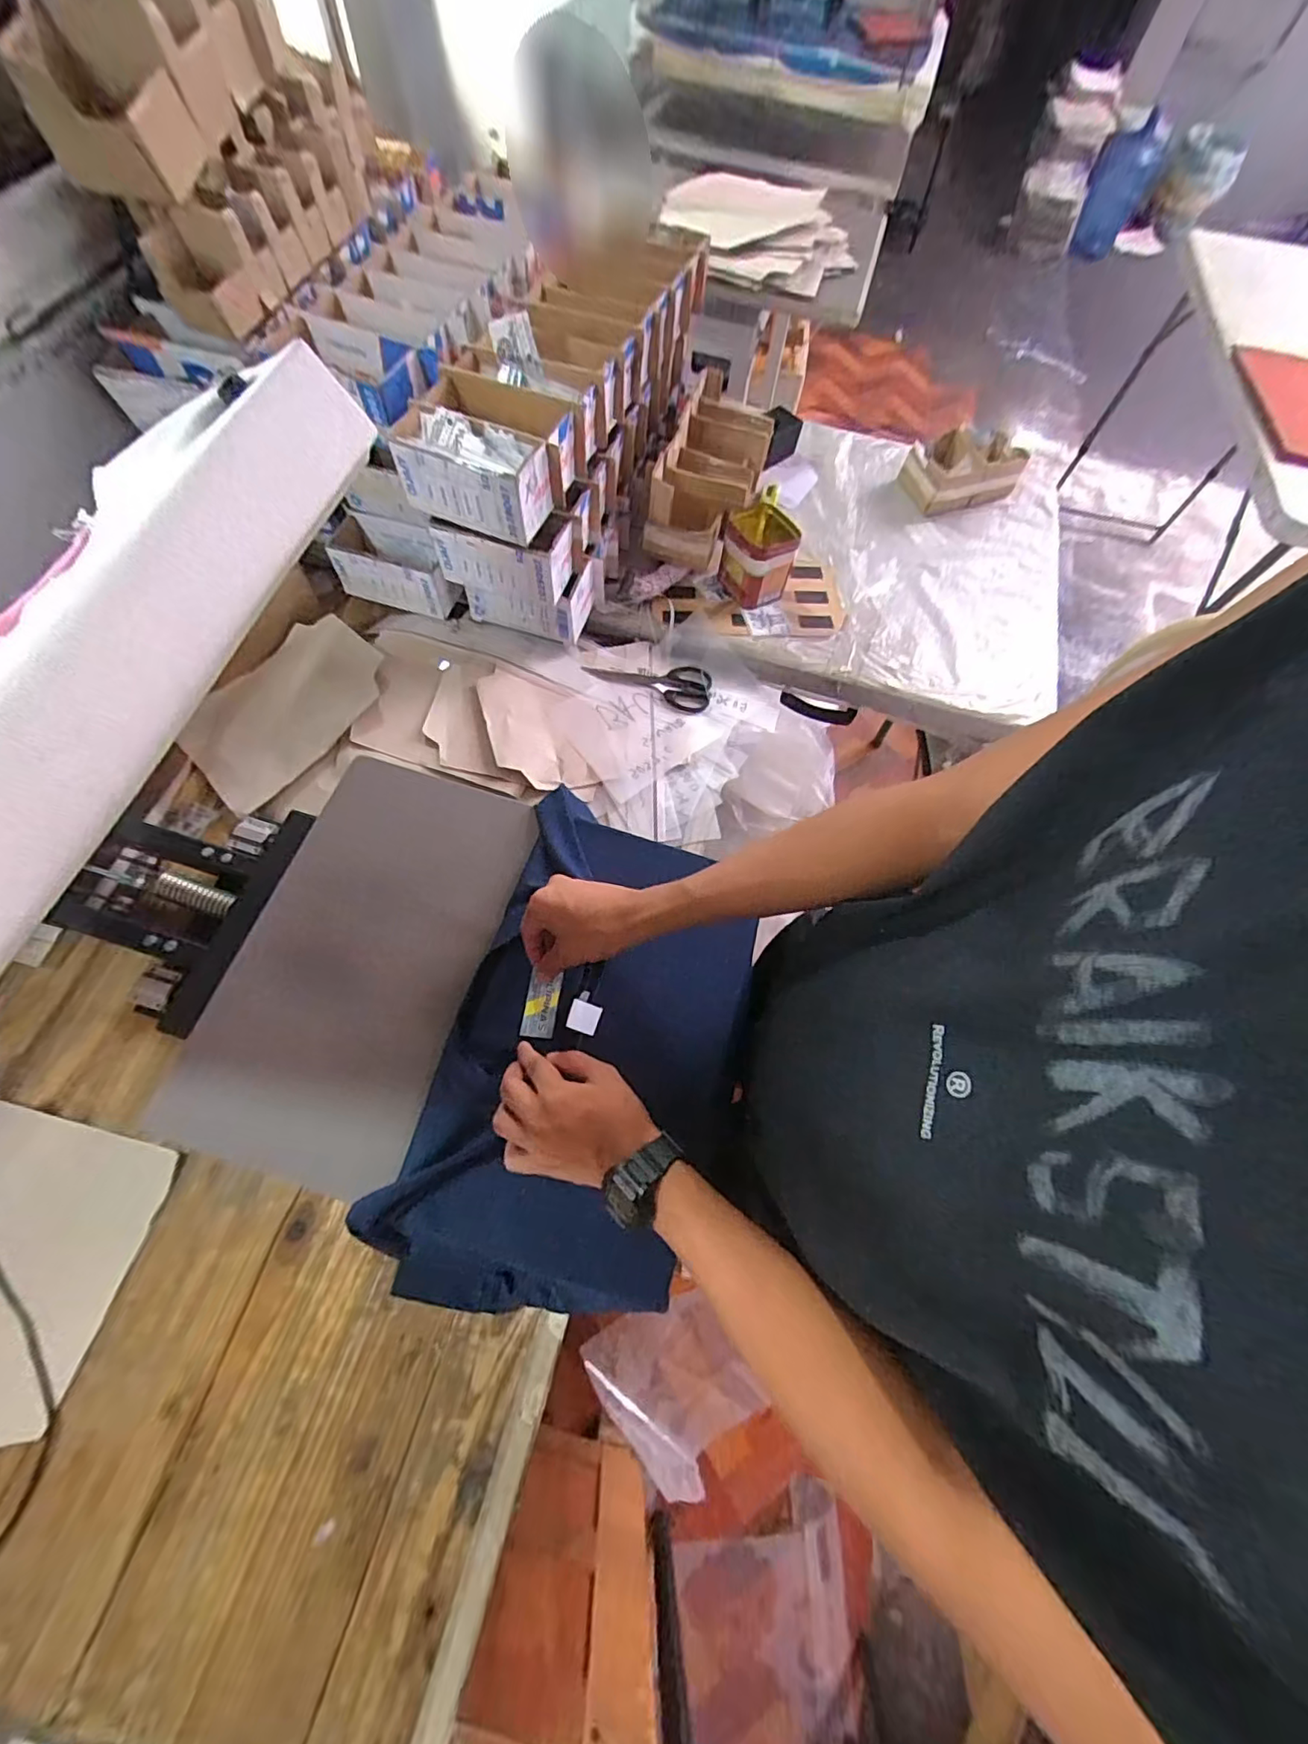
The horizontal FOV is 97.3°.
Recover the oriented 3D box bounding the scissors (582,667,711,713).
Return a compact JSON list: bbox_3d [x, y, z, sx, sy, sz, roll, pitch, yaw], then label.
[{"bbox_3d":[-0.009,-0.267,0.817,0.178,0.014,0.065,7,66,0],"label":"scissors"}]

